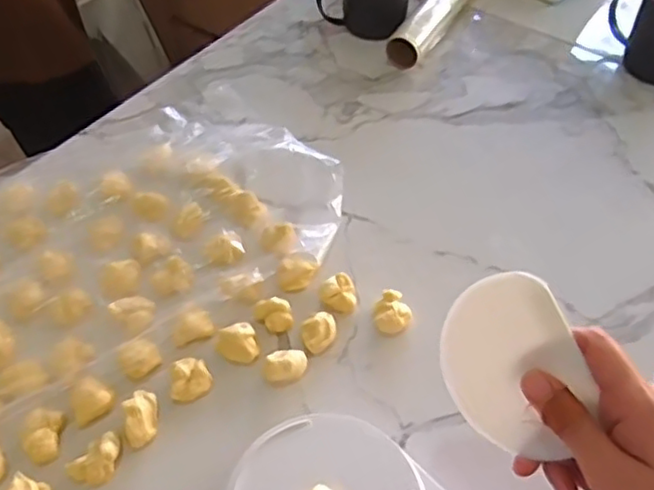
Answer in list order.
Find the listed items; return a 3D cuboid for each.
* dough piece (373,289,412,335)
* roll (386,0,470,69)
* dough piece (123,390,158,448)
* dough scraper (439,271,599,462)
[{"bbox_3d":[0.056,0.056,0.545,0.031,0.020,0.037,10,52,8],"label":"dough piece"},{"bbox_3d":[0.164,-0.330,0.846,0.050,0.050,0.308,25,55,19],"label":"roll"},{"bbox_3d":[-0.140,0.130,0.485,0.021,0.023,0.041,-6,51,-5],"label":"dough piece"},{"bbox_3d":[0.097,0.065,0.341,0.068,0.007,0.094,-21,92,17],"label":"dough scraper"}]

